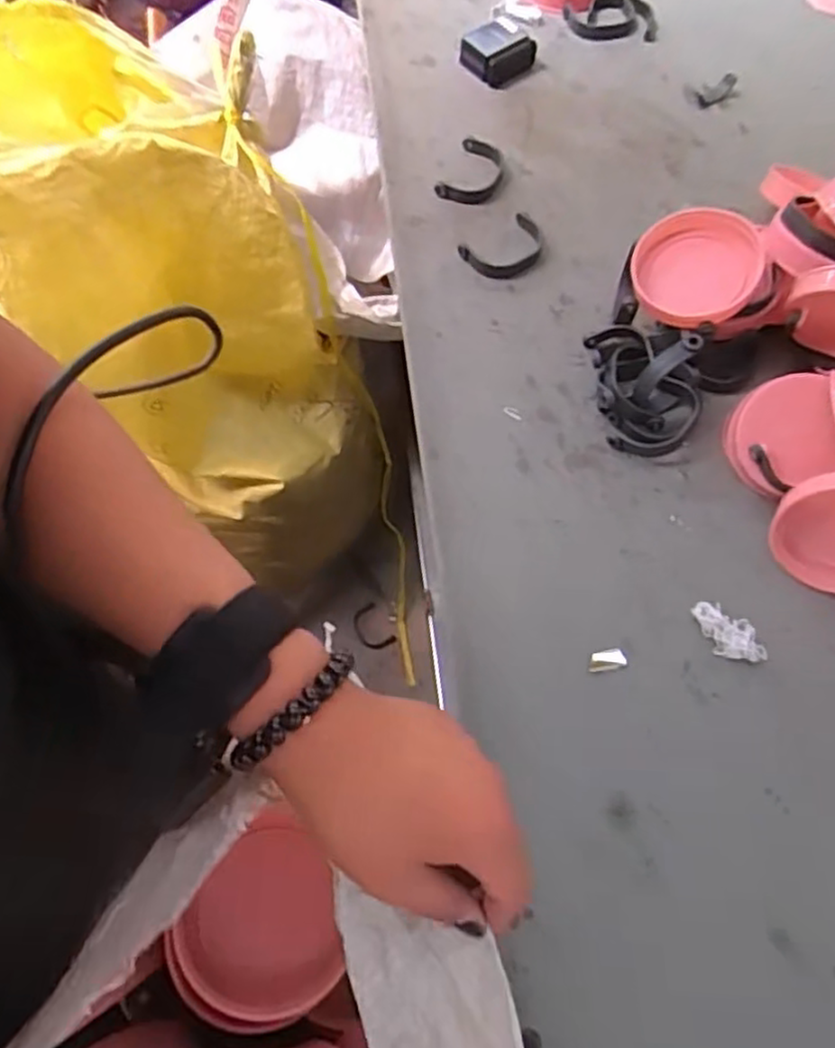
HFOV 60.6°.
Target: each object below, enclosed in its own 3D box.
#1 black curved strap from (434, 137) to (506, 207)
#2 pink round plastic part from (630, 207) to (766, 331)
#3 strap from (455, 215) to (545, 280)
[{"bbox_3d":[0.058,-0.351,0.718,0.056,0.014,0.084,23,68,9],"label":"black curved strap"},{"bbox_3d":[0.227,-0.206,0.589,0.103,0.024,0.103,-7,69,17],"label":"pink round plastic part"},{"bbox_3d":[0.086,-0.258,0.673,0.083,0.011,0.059,-32,71,-14],"label":"strap"}]

